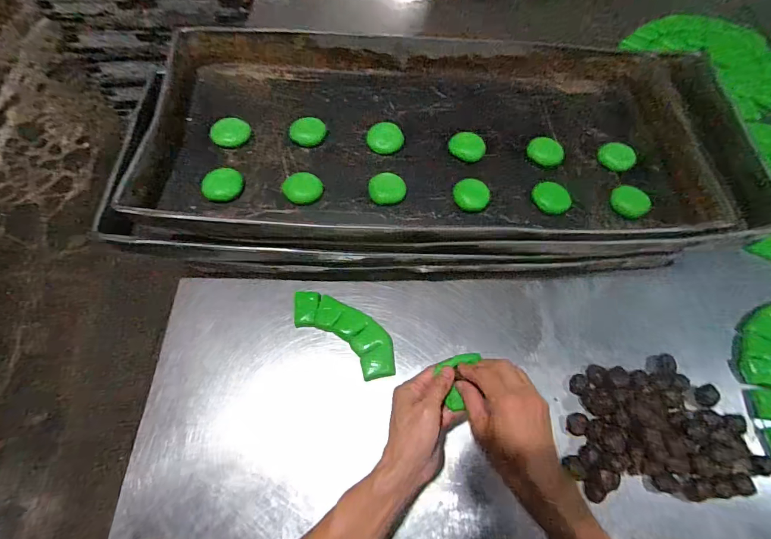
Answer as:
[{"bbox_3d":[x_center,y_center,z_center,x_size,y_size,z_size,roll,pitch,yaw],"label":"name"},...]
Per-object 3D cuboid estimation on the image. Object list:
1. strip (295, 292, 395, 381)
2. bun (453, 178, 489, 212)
[{"bbox_3d":[-0.062,0.094,0.592,0.184,0.017,0.070,33,71,16],"label":"strip"},{"bbox_3d":[0.127,-0.111,0.570,0.050,0.023,0.041,3,65,3],"label":"bun"}]

